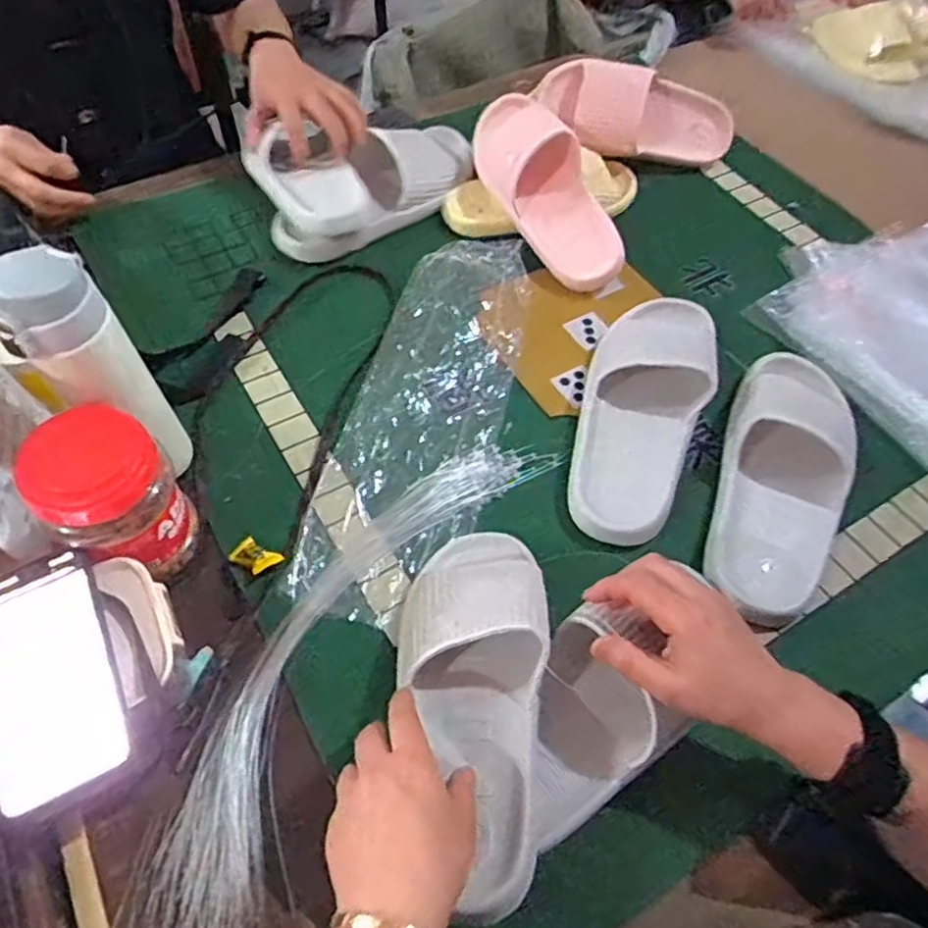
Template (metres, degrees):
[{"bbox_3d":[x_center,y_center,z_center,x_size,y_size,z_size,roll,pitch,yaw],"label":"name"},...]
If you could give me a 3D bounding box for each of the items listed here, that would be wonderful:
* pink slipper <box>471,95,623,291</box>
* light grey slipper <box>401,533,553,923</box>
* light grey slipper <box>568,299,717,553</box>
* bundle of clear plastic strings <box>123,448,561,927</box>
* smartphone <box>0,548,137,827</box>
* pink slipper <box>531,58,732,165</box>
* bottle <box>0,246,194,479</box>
[{"bbox_3d":[0.095,-0.315,0.781,0.084,0.087,0.249,-31,89,-23],"label":"pink slipper"},{"bbox_3d":[0.015,0.150,0.476,0.111,0.063,0.252,-1,53,-6],"label":"light grey slipper"},{"bbox_3d":[0.171,-0.058,0.652,0.109,0.059,0.282,19,57,8],"label":"light grey slipper"},{"bbox_3d":[-0.089,0.134,0.541,0.119,0.018,0.451,28,58,13],"label":"bundle of clear plastic strings"},{"bbox_3d":[-0.264,0.129,0.434,0.074,0.006,0.167,-22,61,-19],"label":"smartphone"},{"bbox_3d":[0.220,-0.450,0.874,0.246,0.111,0.072,7,56,0],"label":"pink slipper"},{"bbox_3d":[-0.271,-0.060,0.515,0.062,0.209,0.066,6,56,-1],"label":"bottle"}]

